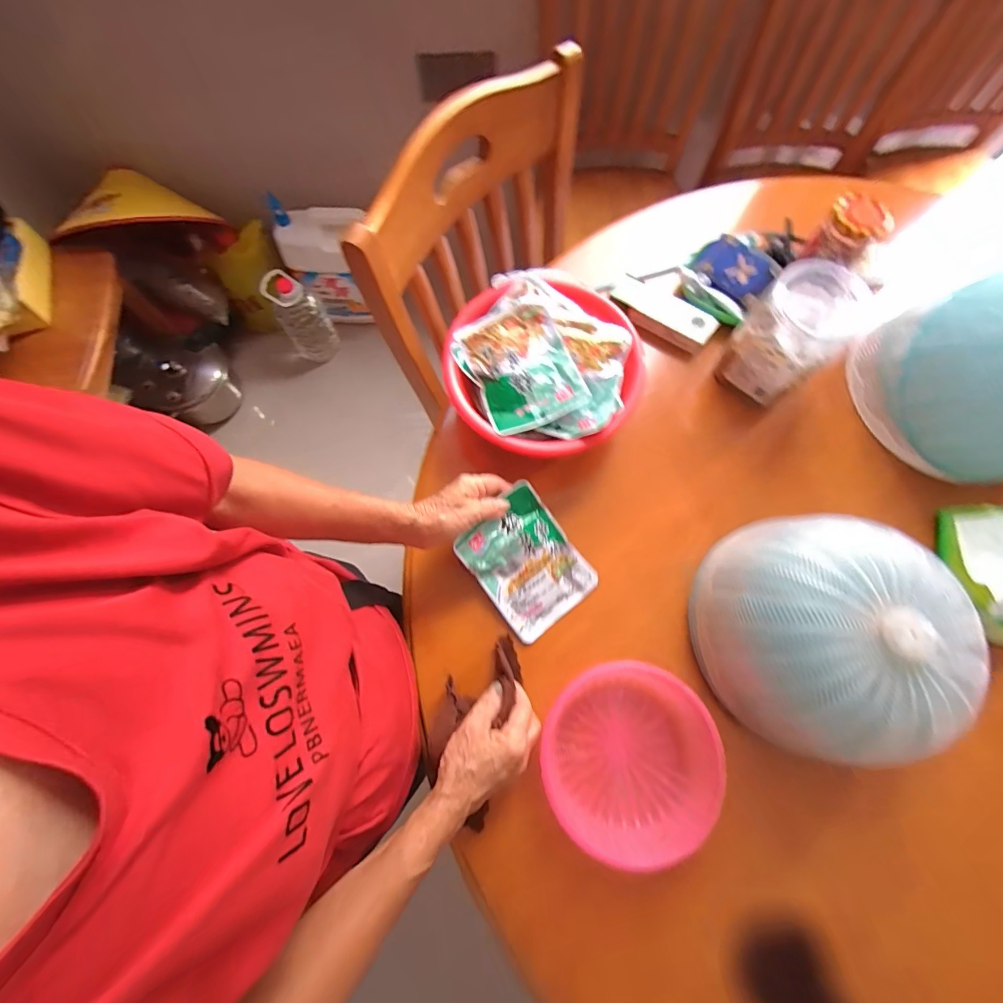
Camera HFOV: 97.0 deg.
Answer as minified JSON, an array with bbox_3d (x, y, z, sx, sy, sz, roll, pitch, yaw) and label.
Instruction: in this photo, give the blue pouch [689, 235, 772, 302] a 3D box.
[{"bbox_3d":[0.324,-0.327,0.620,0.100,0.022,0.068,47,107,18],"label":"blue pouch"}]

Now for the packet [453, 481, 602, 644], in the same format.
[{"bbox_3d":[0.029,0.071,0.494,0.111,0.020,0.144,-39,96,-8],"label":"packet"}]

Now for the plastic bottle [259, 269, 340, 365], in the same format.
[{"bbox_3d":[-0.586,-0.540,1.312,0.133,0.258,0.116,-31,77,-9],"label":"plastic bottle"}]

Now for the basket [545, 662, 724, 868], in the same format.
[{"bbox_3d":[0.130,0.252,0.445,0.177,0.043,0.168,0,74,-1],"label":"basket"}]

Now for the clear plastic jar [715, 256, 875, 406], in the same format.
[{"bbox_3d":[0.349,-0.198,0.540,0.102,0.141,0.110,0,74,-1],"label":"clear plastic jar"}]

